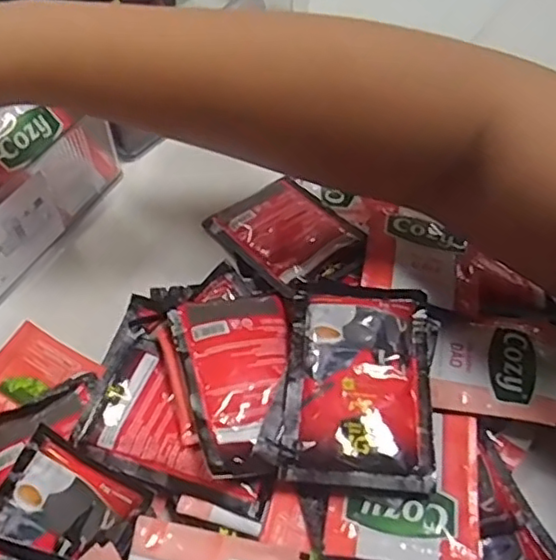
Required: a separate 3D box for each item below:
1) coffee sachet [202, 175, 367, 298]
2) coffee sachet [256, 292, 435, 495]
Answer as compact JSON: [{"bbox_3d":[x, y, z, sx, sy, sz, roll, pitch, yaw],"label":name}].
[{"bbox_3d":[0.006,-0.027,0.371,0.063,0.008,0.093,-35,53,-18],"label":"coffee sachet"},{"bbox_3d":[0.035,0.047,0.298,0.072,0.010,0.098,4,56,2],"label":"coffee sachet"}]

